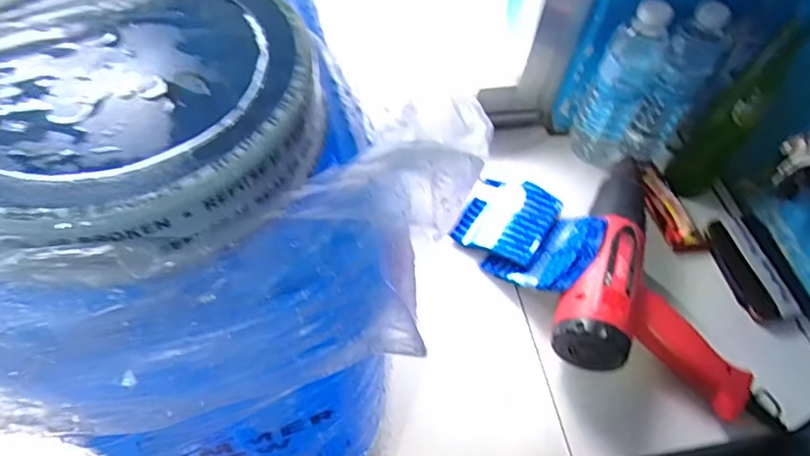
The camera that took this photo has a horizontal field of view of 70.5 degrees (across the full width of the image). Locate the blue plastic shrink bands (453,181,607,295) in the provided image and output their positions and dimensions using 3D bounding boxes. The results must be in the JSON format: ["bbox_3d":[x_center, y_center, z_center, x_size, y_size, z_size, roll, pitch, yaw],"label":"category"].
[{"bbox_3d":[0.137,-0.005,0.631,0.155,0.061,0.128,36,59,19],"label":"blue plastic shrink bands"}]

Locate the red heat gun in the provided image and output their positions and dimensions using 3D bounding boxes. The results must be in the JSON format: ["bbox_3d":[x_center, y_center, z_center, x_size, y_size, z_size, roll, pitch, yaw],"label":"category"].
[{"bbox_3d":[0.295,0.052,0.602,0.224,0.060,0.269,22,56,11],"label":"red heat gun"}]

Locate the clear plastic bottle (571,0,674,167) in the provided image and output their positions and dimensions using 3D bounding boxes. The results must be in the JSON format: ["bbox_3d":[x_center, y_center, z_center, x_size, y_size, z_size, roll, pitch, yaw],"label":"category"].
[{"bbox_3d":[0.254,-0.159,0.681,0.067,0.234,0.056,27,57,13],"label":"clear plastic bottle"}]

